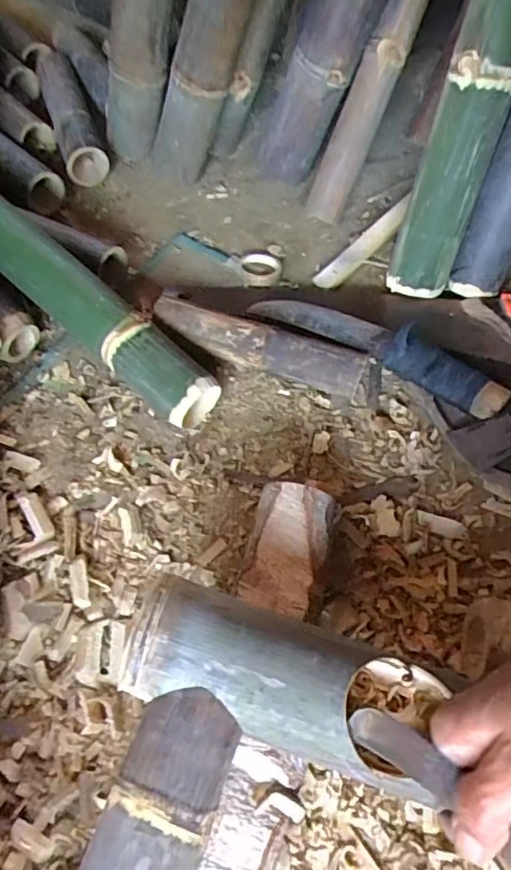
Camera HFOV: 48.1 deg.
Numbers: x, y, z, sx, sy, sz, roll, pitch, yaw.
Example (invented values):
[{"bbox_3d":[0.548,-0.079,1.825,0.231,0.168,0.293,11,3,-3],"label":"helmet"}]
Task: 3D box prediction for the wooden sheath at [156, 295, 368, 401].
[{"bbox_3d":[0.004,-0.100,0.635,0.236,0.054,0.054,18,60,12],"label":"wooden sheath"}]

